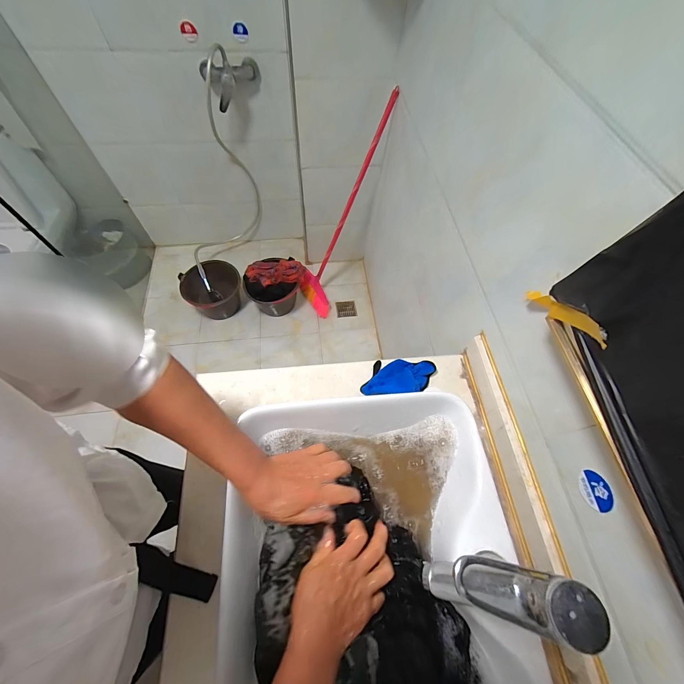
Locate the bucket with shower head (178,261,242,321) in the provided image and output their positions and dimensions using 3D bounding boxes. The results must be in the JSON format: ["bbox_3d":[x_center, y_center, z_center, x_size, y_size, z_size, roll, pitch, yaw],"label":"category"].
[{"bbox_3d":[-0.632,-0.258,1.479,0.258,0.197,0.252,1,62,-2],"label":"bucket with shower head"}]

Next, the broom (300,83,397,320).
[{"bbox_3d":[0.010,-0.498,1.269,0.124,0.929,0.234,-19,62,-38],"label":"broom"}]

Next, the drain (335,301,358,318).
[{"bbox_3d":[0.023,-0.178,1.614,0.108,0.018,0.100,-6,63,-6],"label":"drain"}]

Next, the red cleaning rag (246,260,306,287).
[{"bbox_3d":[-0.316,-0.328,1.423,0.266,0.071,0.127,-9,63,-8],"label":"red cleaning rag"}]

